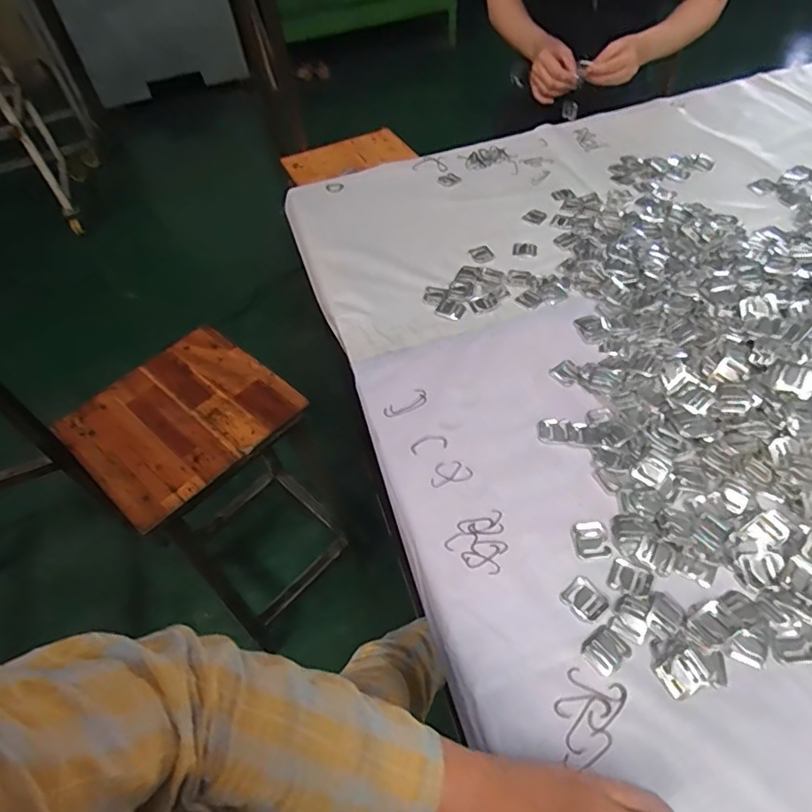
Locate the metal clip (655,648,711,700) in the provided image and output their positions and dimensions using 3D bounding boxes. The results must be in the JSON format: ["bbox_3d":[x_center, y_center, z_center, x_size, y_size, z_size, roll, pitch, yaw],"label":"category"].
[{"bbox_3d":[0.223,0.215,0.434,0.034,0.008,0.025,-23,54,-13],"label":"metal clip"}]

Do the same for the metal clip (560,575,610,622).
[{"bbox_3d":[0.157,0.170,0.475,0.032,0.004,0.034,-33,56,-19],"label":"metal clip"}]

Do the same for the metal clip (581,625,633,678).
[{"bbox_3d":[0.166,0.203,0.450,0.037,0.004,0.030,-33,56,-19],"label":"metal clip"}]

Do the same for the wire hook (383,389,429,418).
[{"bbox_3d":[0.002,-0.001,0.628,0.056,0.006,0.023,-35,57,-21],"label":"wire hook"}]

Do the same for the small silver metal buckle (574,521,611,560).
[{"bbox_3d":[0.174,0.126,0.508,0.031,0.004,0.035,-5,52,2],"label":"small silver metal buckle"}]

